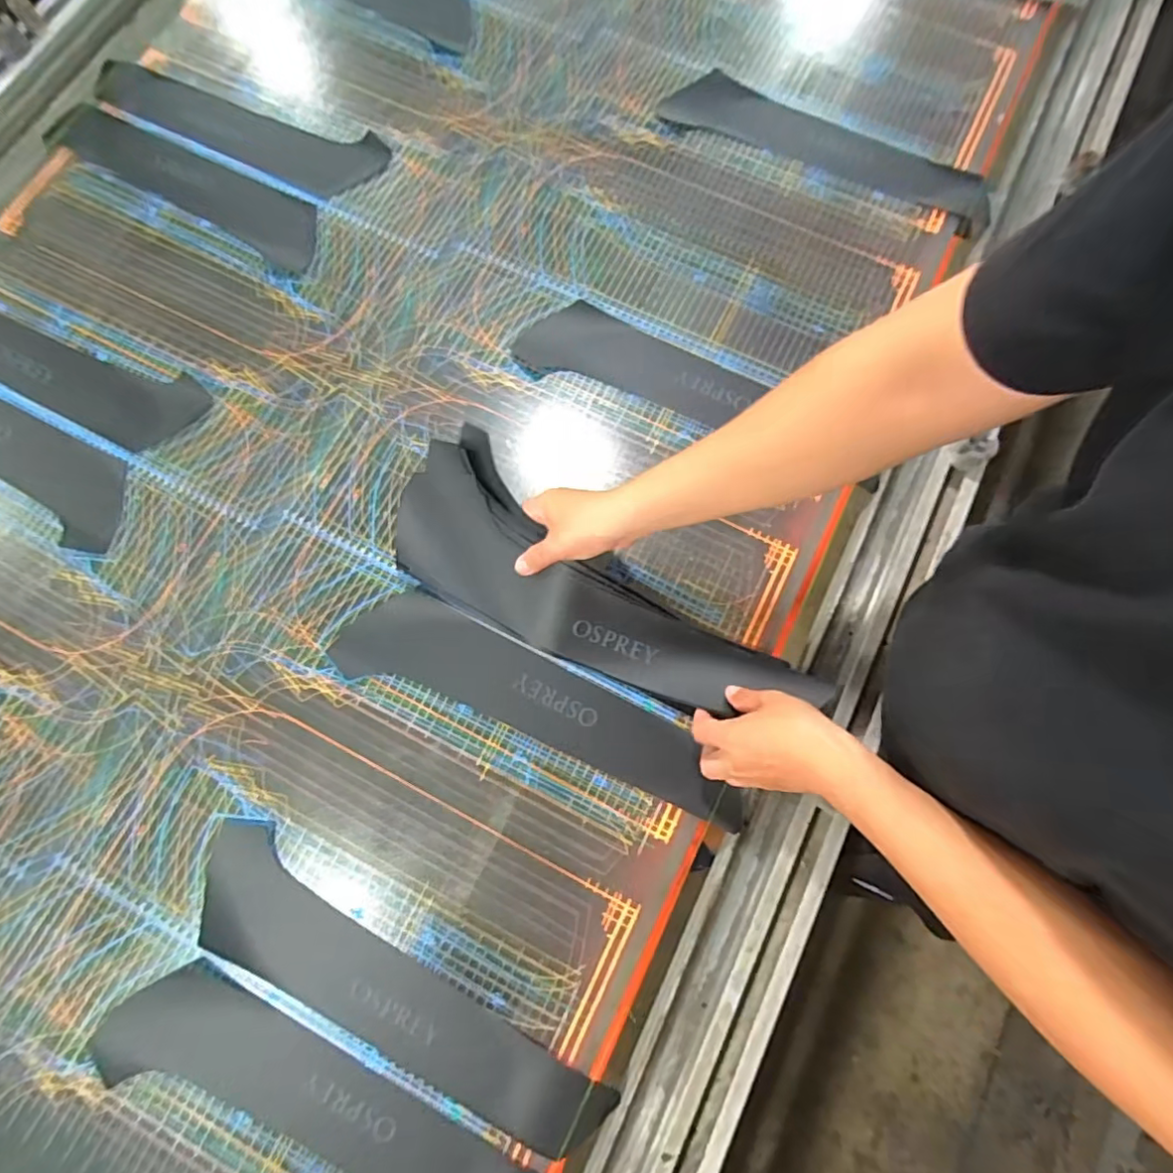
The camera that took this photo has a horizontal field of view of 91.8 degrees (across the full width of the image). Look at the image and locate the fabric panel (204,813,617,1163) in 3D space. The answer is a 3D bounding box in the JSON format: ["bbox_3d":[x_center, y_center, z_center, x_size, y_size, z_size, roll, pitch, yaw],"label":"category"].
[{"bbox_3d":[-0.188,0.379,0.523,0.424,0.012,0.106,34,76,6],"label":"fabric panel"}]

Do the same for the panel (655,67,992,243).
[{"bbox_3d":[0.313,-0.569,0.736,0.429,0.005,0.104,25,72,5],"label":"panel"}]

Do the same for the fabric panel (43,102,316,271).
[{"bbox_3d":[-0.515,-0.525,0.730,0.420,0.008,0.088,29,80,7],"label":"fabric panel"}]

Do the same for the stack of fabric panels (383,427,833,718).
[{"bbox_3d":[0.012,0.006,0.586,0.460,0.041,0.143,30,80,3],"label":"stack of fabric panels"}]

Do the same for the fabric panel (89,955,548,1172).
[{"bbox_3d":[-0.226,0.455,0.504,0.422,0.010,0.110,19,83,5],"label":"fabric panel"}]

